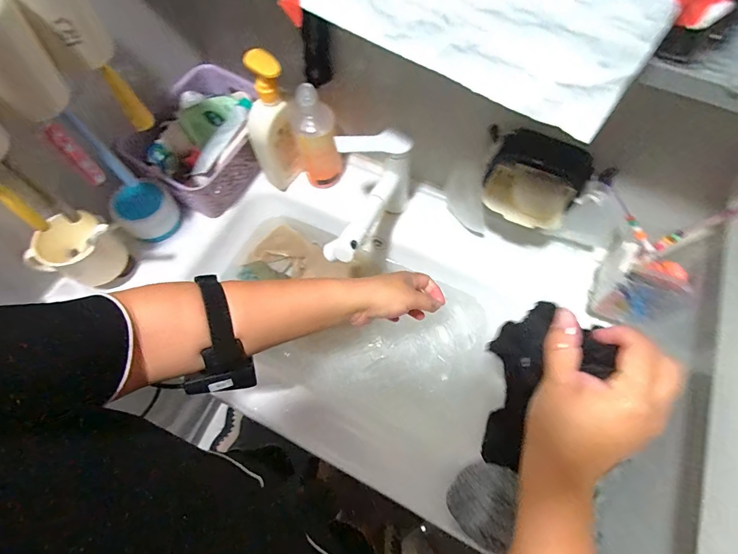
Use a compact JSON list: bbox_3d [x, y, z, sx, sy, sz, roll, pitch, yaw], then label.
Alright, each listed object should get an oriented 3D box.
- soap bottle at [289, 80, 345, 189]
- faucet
[{"bbox_3d":[-0.084,-0.222,0.621,0.068,0.186,0.047,-19,66,-9],"label":"soap bottle"},{"bbox_3d":[0.002,-0.090,0.556,0.100,0.187,0.190,8,65,4],"label":"faucet"}]

